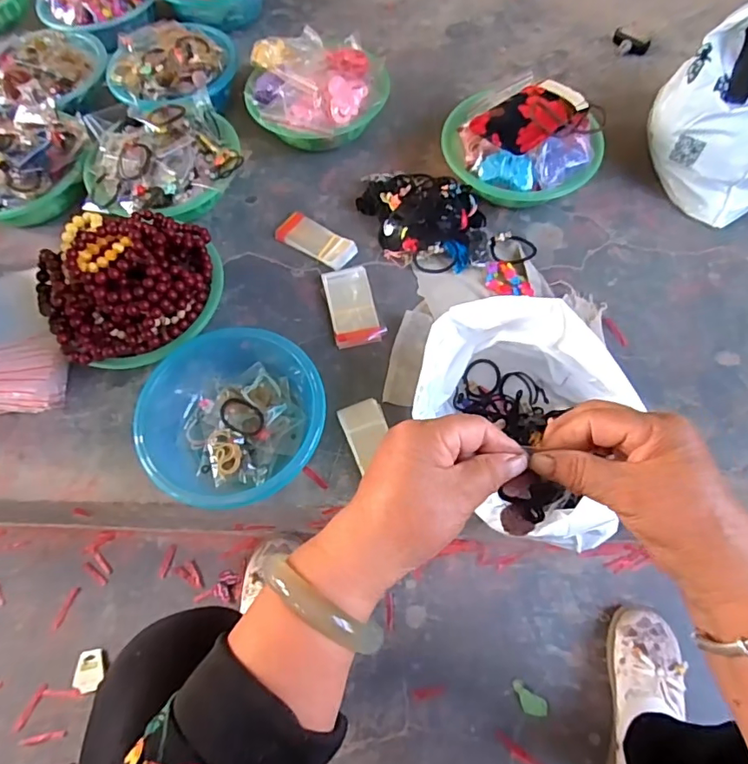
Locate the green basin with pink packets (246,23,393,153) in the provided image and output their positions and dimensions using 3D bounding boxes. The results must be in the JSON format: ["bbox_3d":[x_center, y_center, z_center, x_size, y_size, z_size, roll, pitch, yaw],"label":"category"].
[{"bbox_3d":[-0.094,-0.488,0.873,0.226,0.111,0.223,-1,64,2],"label":"green basin with pink packets"}]

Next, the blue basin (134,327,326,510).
[{"bbox_3d":[-0.168,0.038,0.651,0.216,0.078,0.221,-1,64,2],"label":"blue basin"}]

